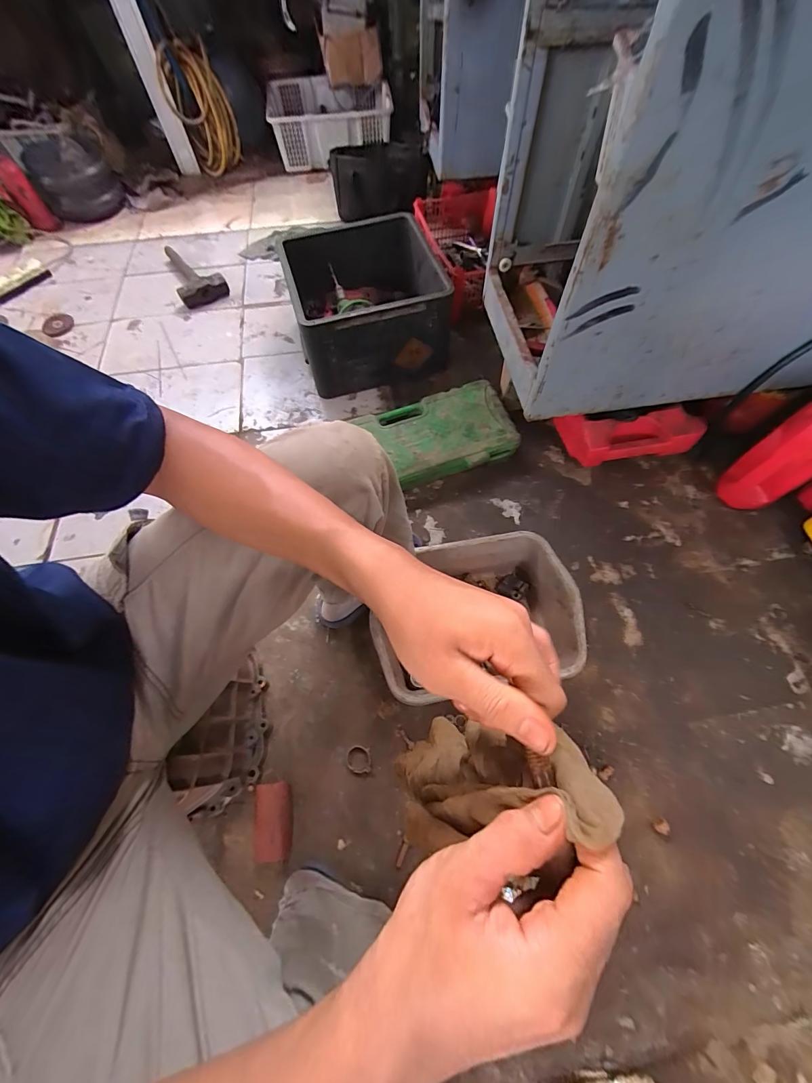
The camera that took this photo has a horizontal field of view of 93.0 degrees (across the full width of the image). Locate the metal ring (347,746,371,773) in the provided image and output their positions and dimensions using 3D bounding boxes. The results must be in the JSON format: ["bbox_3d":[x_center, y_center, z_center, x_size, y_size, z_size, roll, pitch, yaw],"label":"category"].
[{"bbox_3d":[-0.082,0.378,0.669,0.041,0.009,0.040,-1,64,1],"label":"metal ring"}]

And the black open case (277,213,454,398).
[{"bbox_3d":[-0.110,-0.638,1.054,0.373,0.223,0.389,-16,65,-6],"label":"black open case"}]

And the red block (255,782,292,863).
[{"bbox_3d":[-0.215,0.452,0.623,0.046,0.046,0.104,-9,64,-3],"label":"red block"}]

